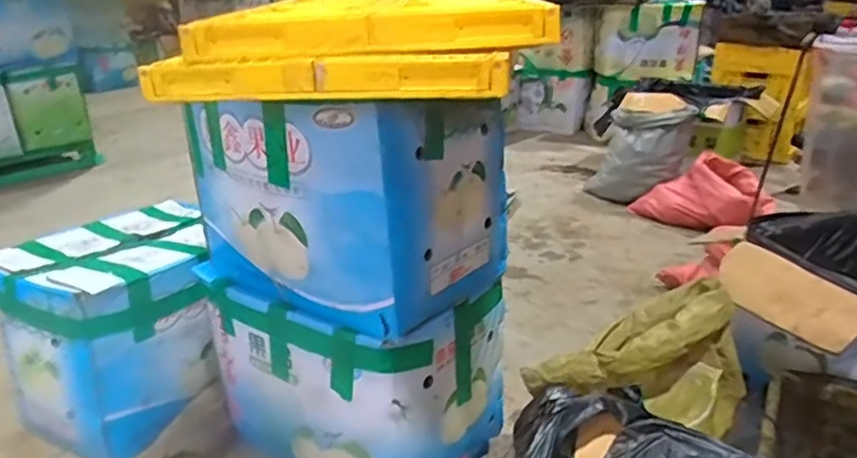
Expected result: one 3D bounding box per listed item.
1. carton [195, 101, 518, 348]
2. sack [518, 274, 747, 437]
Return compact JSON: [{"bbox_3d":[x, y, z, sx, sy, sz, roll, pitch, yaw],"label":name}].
[{"bbox_3d":[-0.131,-0.066,1.043,0.403,0.321,0.333,17,27,37],"label":"carton"},{"bbox_3d":[0.366,0.202,1.142,0.352,0.217,0.162,13,25,30],"label":"sack"}]

